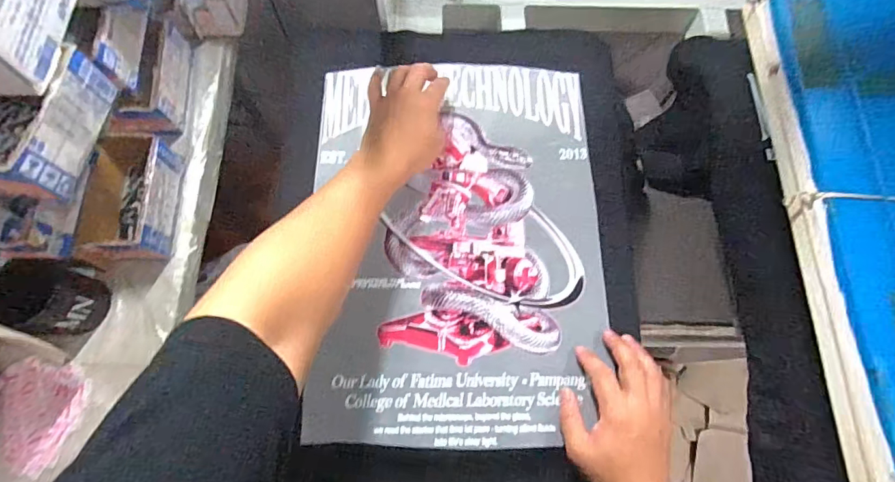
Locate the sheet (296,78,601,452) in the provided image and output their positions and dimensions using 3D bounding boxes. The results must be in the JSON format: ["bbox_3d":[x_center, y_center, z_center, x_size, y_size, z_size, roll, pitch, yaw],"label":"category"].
[{"bbox_3d":[0.011,-0.003,0.528,0.318,0.007,0.436,-1,72,-1],"label":"sheet"}]

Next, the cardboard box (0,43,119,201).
[{"bbox_3d":[-0.447,-0.125,0.492,0.101,0.070,0.161,8,72,2],"label":"cardboard box"}]

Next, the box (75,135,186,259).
[{"bbox_3d":[-0.422,-0.063,0.628,0.076,0.075,0.169,-1,72,-1],"label":"box"}]

